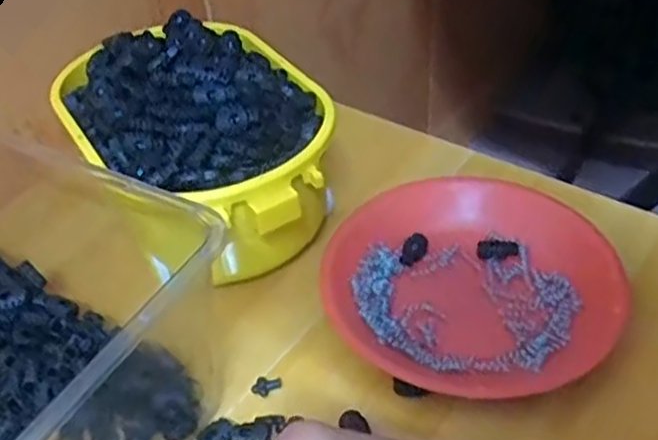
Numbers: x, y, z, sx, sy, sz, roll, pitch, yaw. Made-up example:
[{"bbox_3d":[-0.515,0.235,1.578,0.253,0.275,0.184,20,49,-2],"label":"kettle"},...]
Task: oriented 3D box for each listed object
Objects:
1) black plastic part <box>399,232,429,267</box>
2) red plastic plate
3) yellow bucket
[{"bbox_3d":[0.064,0.021,0.521,0.017,0.007,0.030,10,45,17],"label":"black plastic part"},{"bbox_3d":[0.096,0.040,0.481,0.194,0.024,0.182,-3,42,3],"label":"red plastic plate"},{"bbox_3d":[-0.091,-0.059,0.523,0.165,0.102,0.232,-29,49,-22],"label":"yellow bucket"}]

